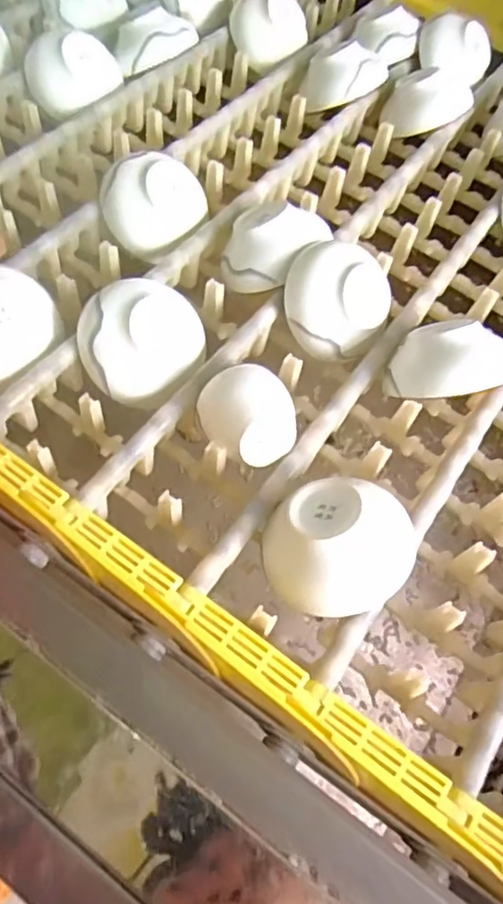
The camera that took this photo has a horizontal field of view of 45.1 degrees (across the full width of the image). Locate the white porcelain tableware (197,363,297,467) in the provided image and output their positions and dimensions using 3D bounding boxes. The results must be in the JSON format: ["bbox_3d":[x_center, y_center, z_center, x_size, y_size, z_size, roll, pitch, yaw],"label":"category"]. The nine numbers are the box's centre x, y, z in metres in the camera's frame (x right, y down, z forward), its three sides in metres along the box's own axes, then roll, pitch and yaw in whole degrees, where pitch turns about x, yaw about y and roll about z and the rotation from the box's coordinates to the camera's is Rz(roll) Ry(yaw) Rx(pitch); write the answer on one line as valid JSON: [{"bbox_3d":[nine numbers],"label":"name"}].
[{"bbox_3d":[0.000,-0.031,0.463,0.070,0.032,0.075,0,61,1],"label":"white porcelain tableware"}]

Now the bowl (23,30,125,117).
[{"bbox_3d":[-0.197,-0.424,0.675,0.101,0.061,0.101,0,61,1],"label":"bowl"}]

